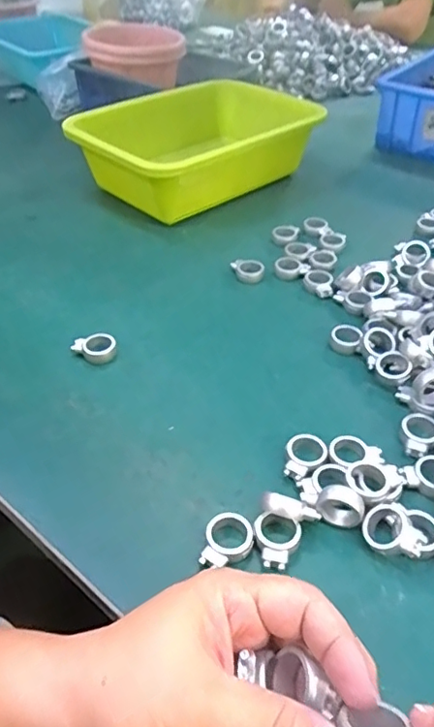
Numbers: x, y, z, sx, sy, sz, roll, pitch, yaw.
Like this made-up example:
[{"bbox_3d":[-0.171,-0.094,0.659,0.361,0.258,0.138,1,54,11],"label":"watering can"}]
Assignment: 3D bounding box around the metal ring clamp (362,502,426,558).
[{"bbox_3d":[0.096,0.094,0.294,0.026,0.015,0.033,-36,33,0],"label":"metal ring clamp"}]

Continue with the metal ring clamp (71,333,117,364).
[{"bbox_3d":[-0.096,-0.012,0.419,0.034,0.011,0.023,3,43,6],"label":"metal ring clamp"}]

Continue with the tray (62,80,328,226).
[{"bbox_3d":[-0.022,-0.252,0.633,0.260,0.078,0.194,-34,52,-30],"label":"tray"}]

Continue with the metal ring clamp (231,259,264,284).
[{"bbox_3d":[0.029,-0.088,0.509,0.030,0.014,0.024,-2,43,0],"label":"metal ring clamp"}]

